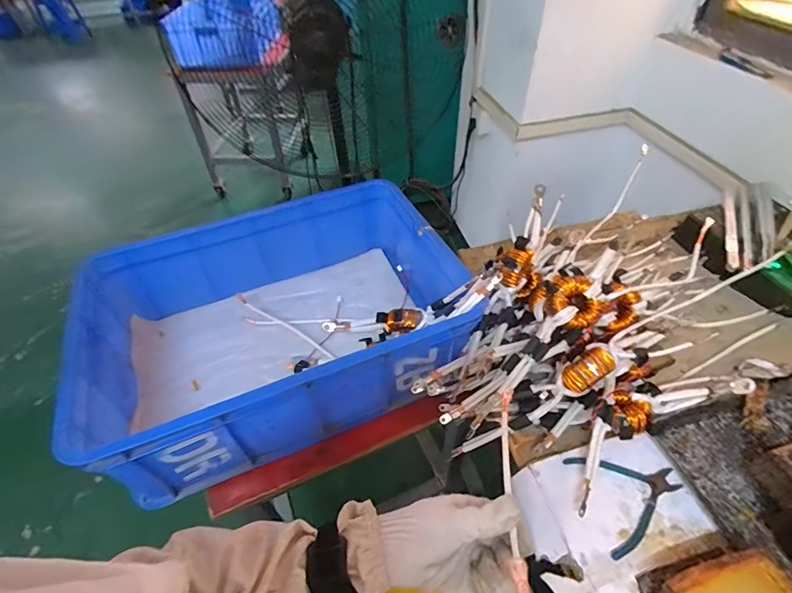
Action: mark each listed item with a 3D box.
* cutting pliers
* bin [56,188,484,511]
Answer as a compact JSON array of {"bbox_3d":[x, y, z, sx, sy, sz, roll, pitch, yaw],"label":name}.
[{"bbox_3d":[0.319,0.265,0.559,0.135,0.007,0.124,-10,47,-7],"label":"cutting pliers"},{"bbox_3d":[-0.190,0.039,0.752,0.653,0.197,0.402,-19,49,-15],"label":"bin"}]

